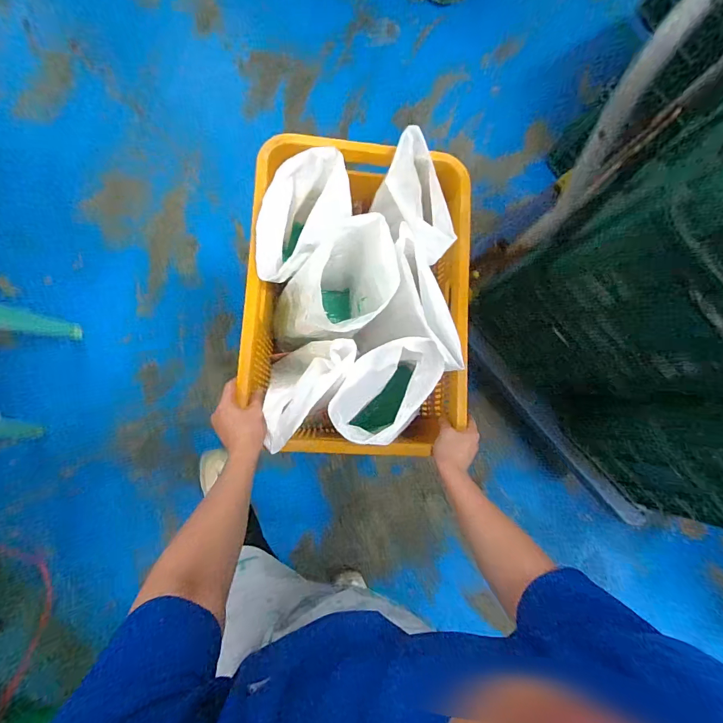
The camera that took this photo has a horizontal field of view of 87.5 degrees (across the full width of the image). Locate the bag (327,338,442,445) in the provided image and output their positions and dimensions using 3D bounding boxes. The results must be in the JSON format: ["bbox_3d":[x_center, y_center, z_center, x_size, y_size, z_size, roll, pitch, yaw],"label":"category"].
[{"bbox_3d":[0.031,0.054,0.685,0.121,0.263,0.185,43,81,1],"label":"bag"}]

